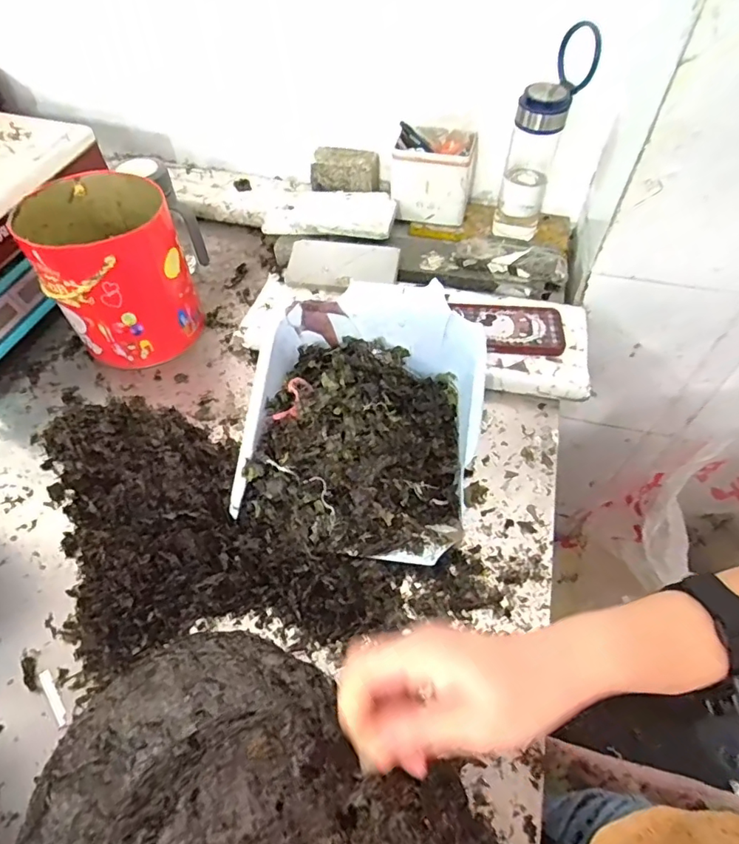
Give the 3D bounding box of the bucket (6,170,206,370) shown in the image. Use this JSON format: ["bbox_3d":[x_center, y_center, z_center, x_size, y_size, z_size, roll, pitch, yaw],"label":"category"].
[{"bbox_3d":[-0.327,-0.194,0.653,0.157,0.180,0.169,0,53,0],"label":"bucket"}]

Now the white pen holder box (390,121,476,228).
[{"bbox_3d":[0.097,-0.387,0.769,0.121,0.100,0.094,9,54,6],"label":"white pen holder box"}]

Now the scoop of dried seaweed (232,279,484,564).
[{"bbox_3d":[-0.008,-0.005,0.533,0.249,0.135,0.256,7,54,5],"label":"scoop of dried seaweed"}]

